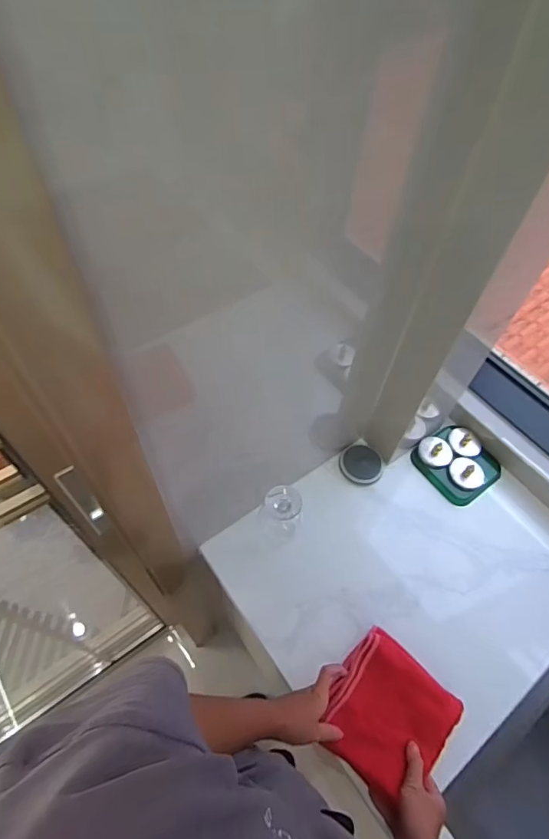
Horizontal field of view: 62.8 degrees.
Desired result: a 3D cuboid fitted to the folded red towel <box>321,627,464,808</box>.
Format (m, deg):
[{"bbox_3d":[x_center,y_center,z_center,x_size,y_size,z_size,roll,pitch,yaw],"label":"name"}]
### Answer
[{"bbox_3d":[0.171,0.435,0.664,0.168,0.028,0.172,35,61,18],"label":"folded red towel"}]

